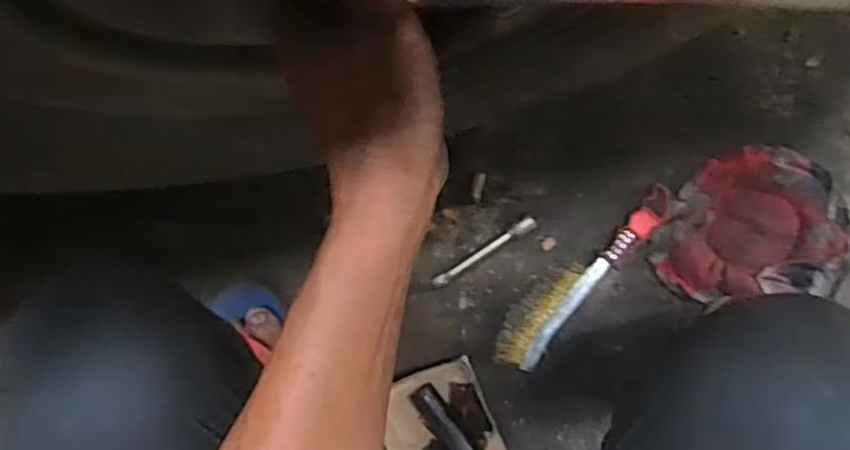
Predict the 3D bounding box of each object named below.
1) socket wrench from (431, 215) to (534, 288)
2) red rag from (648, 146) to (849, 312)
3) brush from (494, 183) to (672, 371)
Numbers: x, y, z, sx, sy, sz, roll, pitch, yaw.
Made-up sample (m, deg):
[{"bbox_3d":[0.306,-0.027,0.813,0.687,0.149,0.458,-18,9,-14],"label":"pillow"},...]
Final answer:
[{"bbox_3d":[0.062,0.029,0.754,0.124,0.016,0.015,-32,85,4],"label":"socket wrench"},{"bbox_3d":[0.324,0.001,0.709,0.185,0.031,0.148,-6,86,6],"label":"red rag"},{"bbox_3d":[0.159,0.050,0.735,0.057,0.018,0.238,41,92,7],"label":"brush"}]

